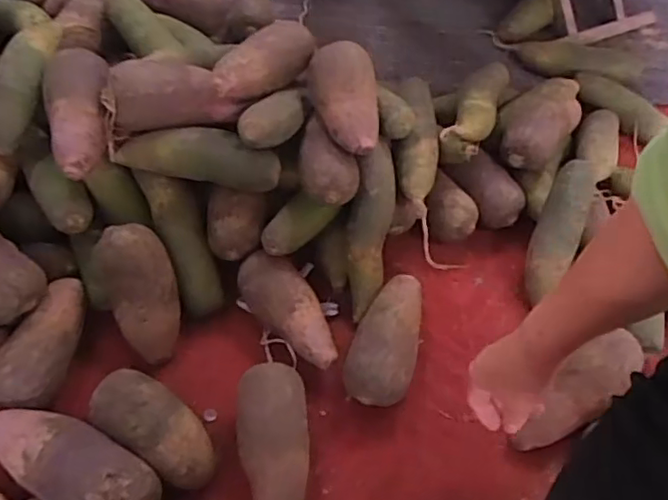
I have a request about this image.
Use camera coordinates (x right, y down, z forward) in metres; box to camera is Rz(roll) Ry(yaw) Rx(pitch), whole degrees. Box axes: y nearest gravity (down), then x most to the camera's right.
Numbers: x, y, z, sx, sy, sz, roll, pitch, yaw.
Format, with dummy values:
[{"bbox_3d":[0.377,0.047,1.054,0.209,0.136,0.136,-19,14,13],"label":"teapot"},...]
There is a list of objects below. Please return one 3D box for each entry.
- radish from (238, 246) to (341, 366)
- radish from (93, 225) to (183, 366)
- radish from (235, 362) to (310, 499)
[{"bbox_3d":[-0.051,0.072,0.709,0.063,0.061,0.155,-31,62,-22],"label":"radish"},{"bbox_3d":[-0.215,0.046,0.690,0.078,0.056,0.155,-25,104,-22],"label":"radish"},{"bbox_3d":[-0.061,0.199,0.625,0.068,0.058,0.156,-4,56,-5],"label":"radish"}]

